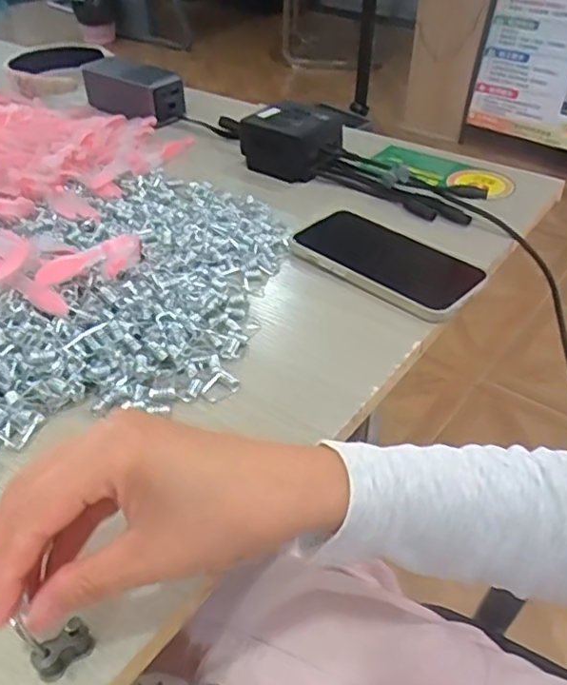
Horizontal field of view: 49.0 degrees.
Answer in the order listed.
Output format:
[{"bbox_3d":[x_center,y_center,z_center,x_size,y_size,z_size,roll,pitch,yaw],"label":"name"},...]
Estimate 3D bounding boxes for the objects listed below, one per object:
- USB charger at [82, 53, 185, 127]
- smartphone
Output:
[{"bbox_3d":[-0.187,-0.305,0.749,0.147,0.051,0.053,29,48,31],"label":"USB charger"},{"bbox_3d":[0.074,-0.068,0.491,0.163,0.010,0.078,31,49,33],"label":"smartphone"}]

